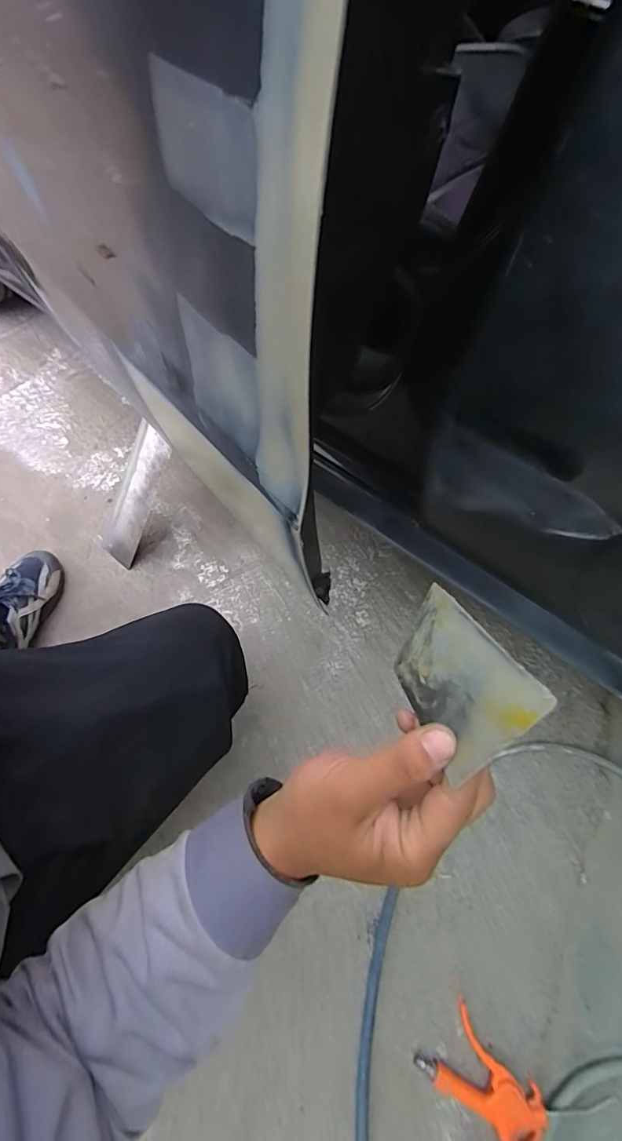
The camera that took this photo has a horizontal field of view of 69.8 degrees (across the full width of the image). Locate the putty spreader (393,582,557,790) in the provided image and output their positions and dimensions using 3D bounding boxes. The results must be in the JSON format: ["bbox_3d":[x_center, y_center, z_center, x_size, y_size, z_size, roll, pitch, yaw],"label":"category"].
[{"bbox_3d":[0.081,0.063,0.259,0.004,0.137,0.071,20,104,-10],"label":"putty spreader"}]

